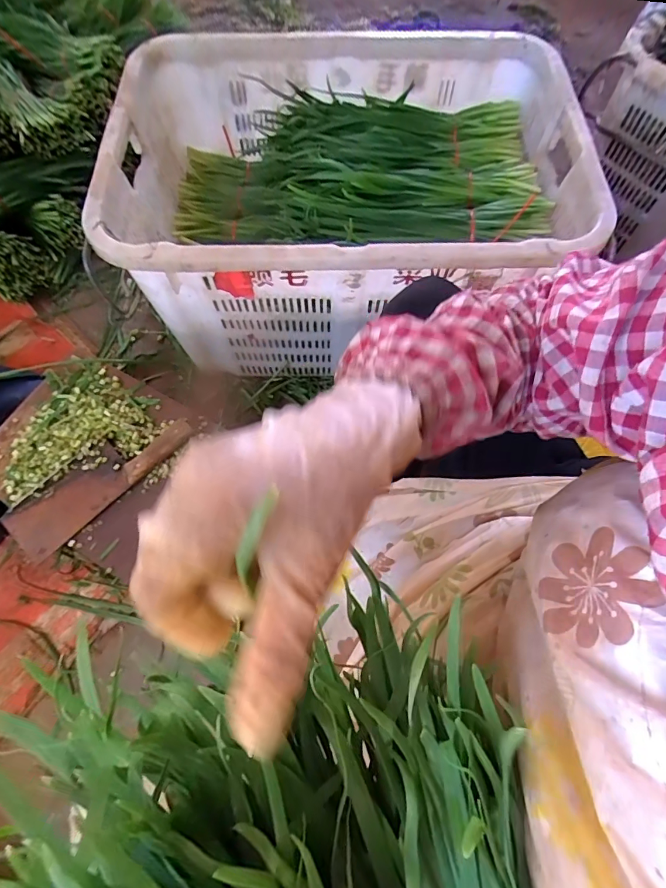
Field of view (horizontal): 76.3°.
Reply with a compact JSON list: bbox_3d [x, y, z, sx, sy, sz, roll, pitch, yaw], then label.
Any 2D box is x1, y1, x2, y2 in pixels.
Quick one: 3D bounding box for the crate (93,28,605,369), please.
[{"bbox_3d":[0.026,-0.394,0.729,0.666,0.290,0.472,-2,69,0],"label":"crate"}]

